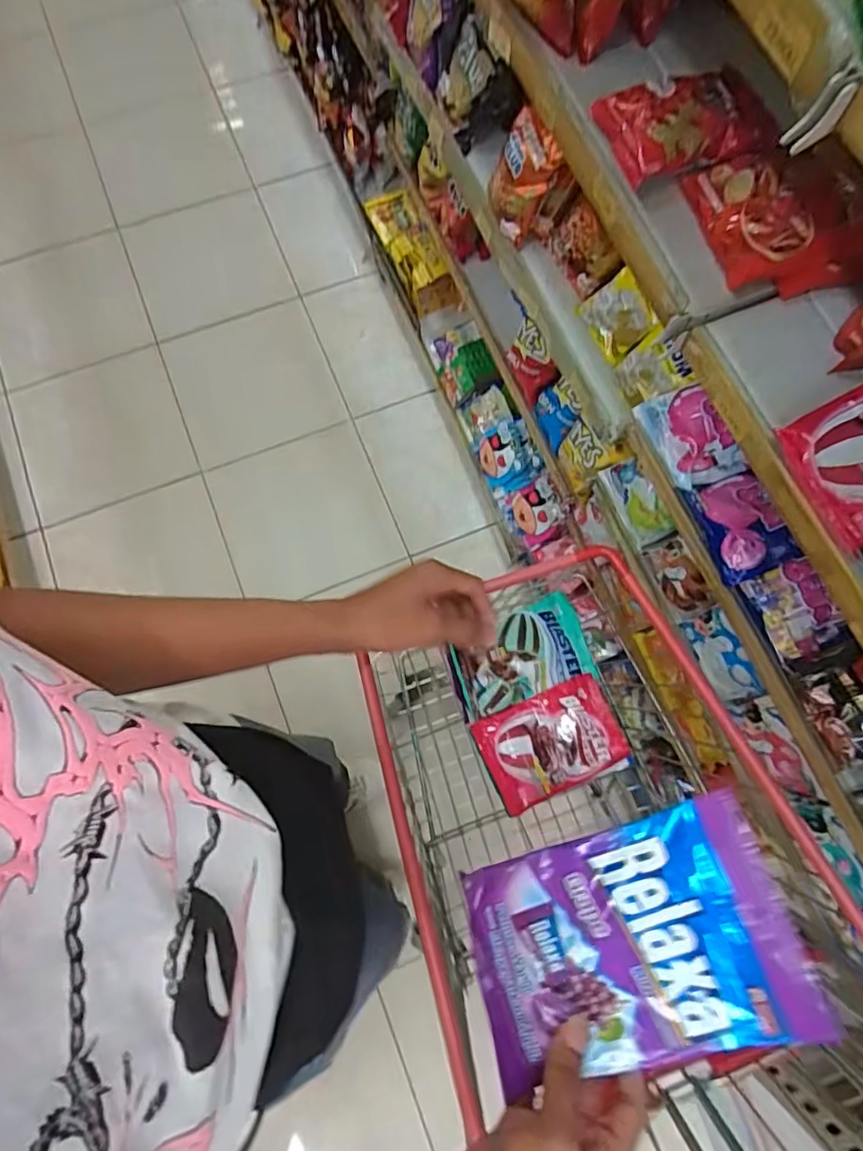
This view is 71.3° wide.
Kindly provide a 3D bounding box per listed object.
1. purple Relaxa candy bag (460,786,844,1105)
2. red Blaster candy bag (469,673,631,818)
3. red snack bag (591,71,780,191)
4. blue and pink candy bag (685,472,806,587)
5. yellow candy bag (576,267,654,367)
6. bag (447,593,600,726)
[{"bbox_3d":[0.122,0.235,0.381,0.195,0.020,0.132,-20,69,9],"label":"purple Relaxa candy bag"},{"bbox_3d":[0.171,0.238,0.856,0.192,0.024,0.131,-23,77,-7],"label":"red Blaster candy bag"},{"bbox_3d":[0.273,-0.484,0.637,0.161,0.043,0.117,-15,76,-5],"label":"red snack bag"},{"bbox_3d":[0.357,-0.058,0.692,0.078,0.021,0.122,-21,67,18],"label":"blue and pink candy bag"},{"bbox_3d":[0.256,-0.351,0.823,0.028,0.081,0.103,-11,74,-45],"label":"yellow candy bag"},{"bbox_3d":[0.132,0.115,0.873,0.198,0.043,0.126,-18,77,-6],"label":"bag"}]

